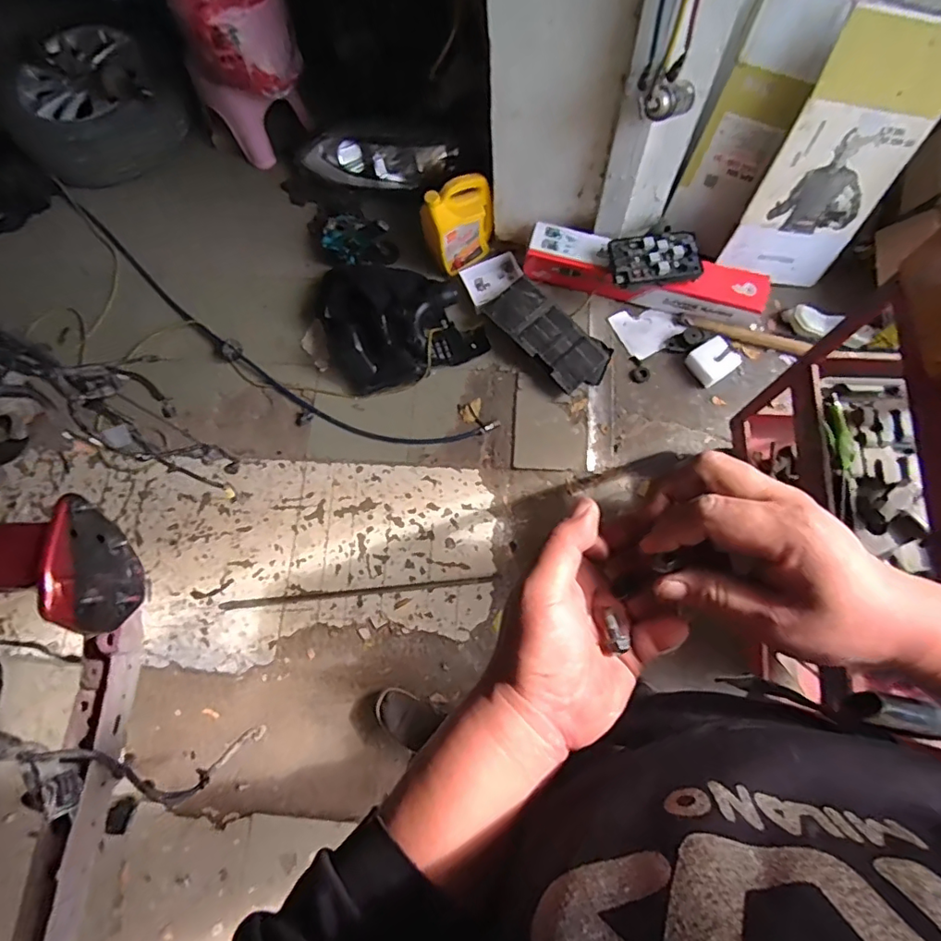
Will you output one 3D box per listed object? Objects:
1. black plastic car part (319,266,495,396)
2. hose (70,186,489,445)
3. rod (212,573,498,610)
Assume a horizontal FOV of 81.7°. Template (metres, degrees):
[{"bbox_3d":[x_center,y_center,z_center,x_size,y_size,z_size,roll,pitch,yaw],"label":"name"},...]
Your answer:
[{"bbox_3d":[-0.208,-0.445,1.589,0.432,0.216,0.349,-22,75,-5],"label":"black plastic car part"},{"bbox_3d":[-0.728,-0.454,1.701,1.712,0.034,0.264,30,77,9],"label":"hose"},{"bbox_3d":[-0.303,0.330,1.479,0.747,0.023,0.020,-6,74,0],"label":"rod"}]

